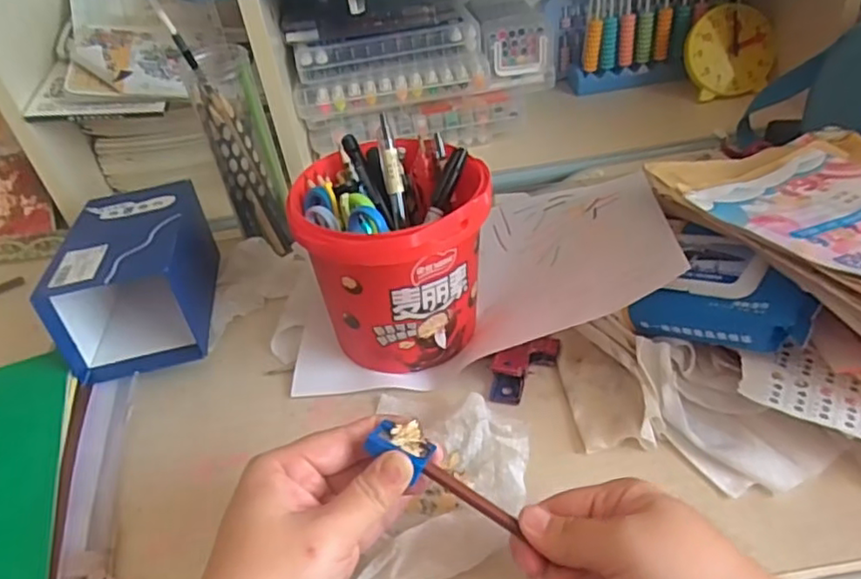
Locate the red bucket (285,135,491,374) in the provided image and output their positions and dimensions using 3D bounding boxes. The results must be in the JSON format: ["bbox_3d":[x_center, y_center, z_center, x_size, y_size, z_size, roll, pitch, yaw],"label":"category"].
[{"bbox_3d":[-0.020,-0.023,0.449,0.115,0.128,0.123,-4,40,3],"label":"red bucket"}]

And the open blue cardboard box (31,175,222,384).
[{"bbox_3d":[-0.231,-0.013,0.502,0.094,0.090,0.154,-12,41,-6],"label":"open blue cardboard box"}]

